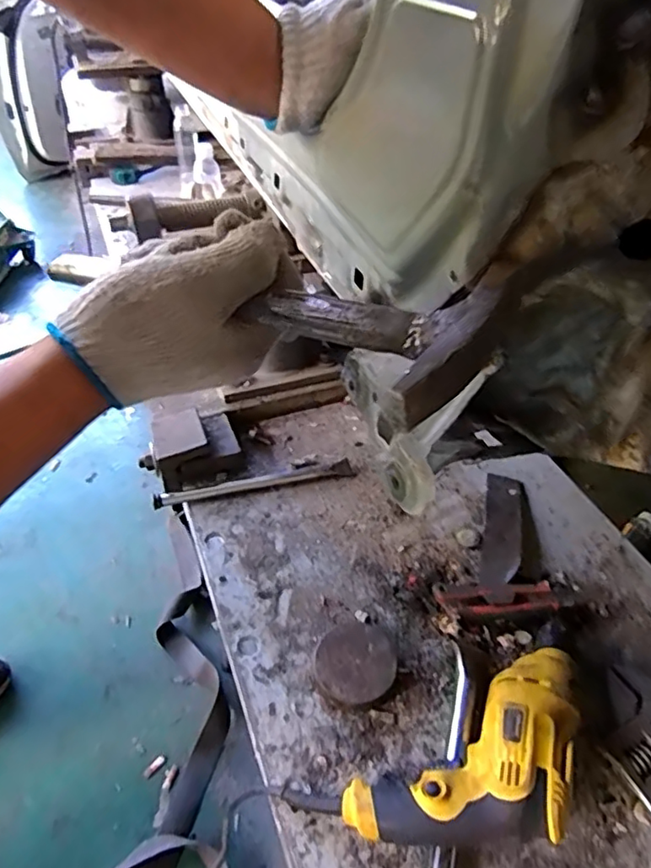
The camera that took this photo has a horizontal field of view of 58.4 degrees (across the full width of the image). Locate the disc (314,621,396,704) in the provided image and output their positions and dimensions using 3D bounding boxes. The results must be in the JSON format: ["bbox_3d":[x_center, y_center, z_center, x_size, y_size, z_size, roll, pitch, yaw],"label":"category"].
[{"bbox_3d":[0.030,0.231,0.586,0.076,0.024,0.081,1,44,-1],"label":"disc"}]

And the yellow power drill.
[{"bbox_3d":[0.139,0.283,0.488,0.239,0.081,0.116,-22,49,-23],"label":"yellow power drill"}]

